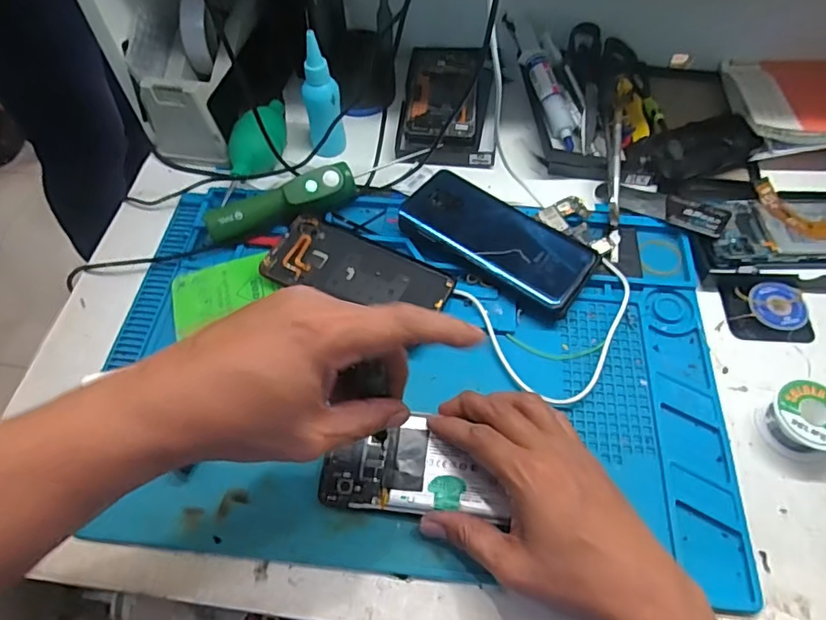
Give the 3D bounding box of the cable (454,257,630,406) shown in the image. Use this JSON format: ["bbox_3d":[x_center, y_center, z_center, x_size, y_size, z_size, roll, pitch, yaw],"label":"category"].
[{"bbox_3d":[0.123,0.016,0.435,0.148,0.016,0.114,-13,58,-8],"label":"cable"}]

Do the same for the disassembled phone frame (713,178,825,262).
[{"bbox_3d":[0.338,-0.079,0.490,0.149,0.014,0.081,-5,57,-2],"label":"disassembled phone frame"}]

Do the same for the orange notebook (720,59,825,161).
[{"bbox_3d":[0.406,-0.214,0.553,0.145,0.027,0.148,3,51,9],"label":"orange notebook"}]

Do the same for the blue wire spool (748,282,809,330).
[{"bbox_3d":[0.304,-0.003,0.450,0.047,0.012,0.045,0,57,0],"label":"blue wire spool"}]

